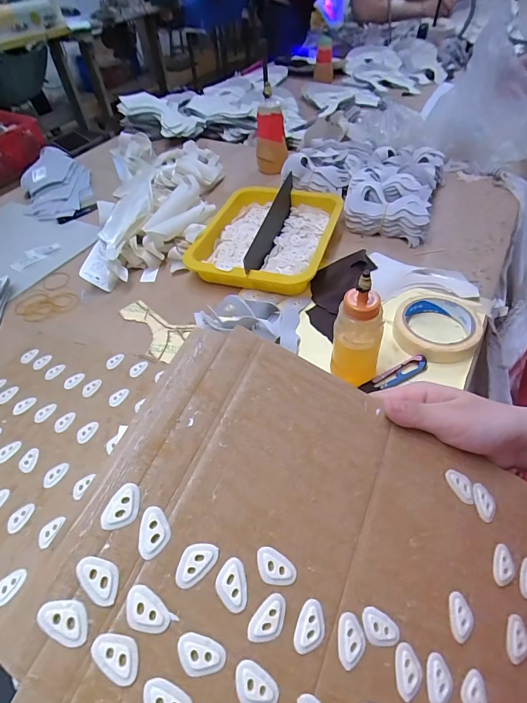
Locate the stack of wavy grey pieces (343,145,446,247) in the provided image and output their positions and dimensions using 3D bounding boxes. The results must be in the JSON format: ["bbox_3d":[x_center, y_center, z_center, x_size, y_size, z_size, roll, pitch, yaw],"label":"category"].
[{"bbox_3d":[0.240,-0.302,0.699,0.139,0.053,0.269,15,51,18],"label":"stack of wavy grey pieces"}]

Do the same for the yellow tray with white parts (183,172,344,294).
[{"bbox_3d":[0.013,-0.197,0.633,0.199,0.038,0.278,12,50,15],"label":"yellow tray with white parts"}]

